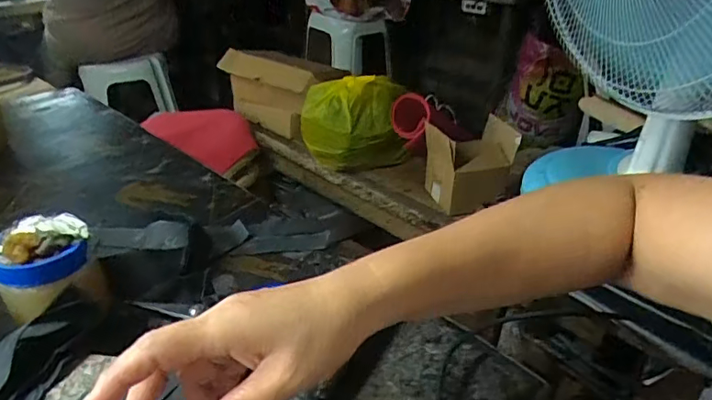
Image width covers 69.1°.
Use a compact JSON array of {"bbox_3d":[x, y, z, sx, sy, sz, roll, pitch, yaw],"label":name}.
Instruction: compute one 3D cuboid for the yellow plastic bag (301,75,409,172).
[{"bbox_3d":[-0.004,-0.172,1.228,0.244,0.203,0.155,-1,32,-3],"label":"yellow plastic bag"}]

